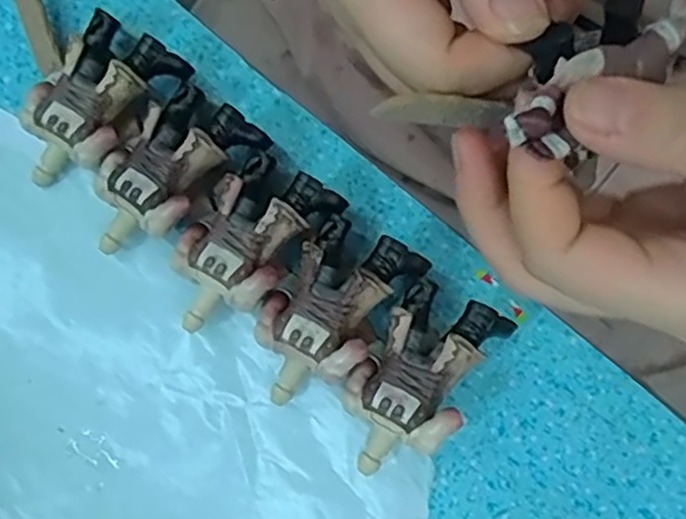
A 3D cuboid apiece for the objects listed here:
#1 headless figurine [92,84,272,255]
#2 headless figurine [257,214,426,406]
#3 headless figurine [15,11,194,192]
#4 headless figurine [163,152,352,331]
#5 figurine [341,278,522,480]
[{"bbox_3d":[-0.057,-0.028,0.225,0.032,0.022,0.060,43,81,8],"label":"headless figurine"},{"bbox_3d":[-0.005,0.017,0.217,0.033,0.021,0.058,34,80,6],"label":"headless figurine"},{"bbox_3d":[-0.084,-0.052,0.230,0.035,0.021,0.059,38,80,7],"label":"headless figurine"},{"bbox_3d":[-0.031,-0.004,0.221,0.033,0.022,0.059,35,80,7],"label":"headless figurine"},{"bbox_3d":[0.021,0.037,0.212,0.032,0.025,0.058,33,79,6],"label":"figurine"}]

